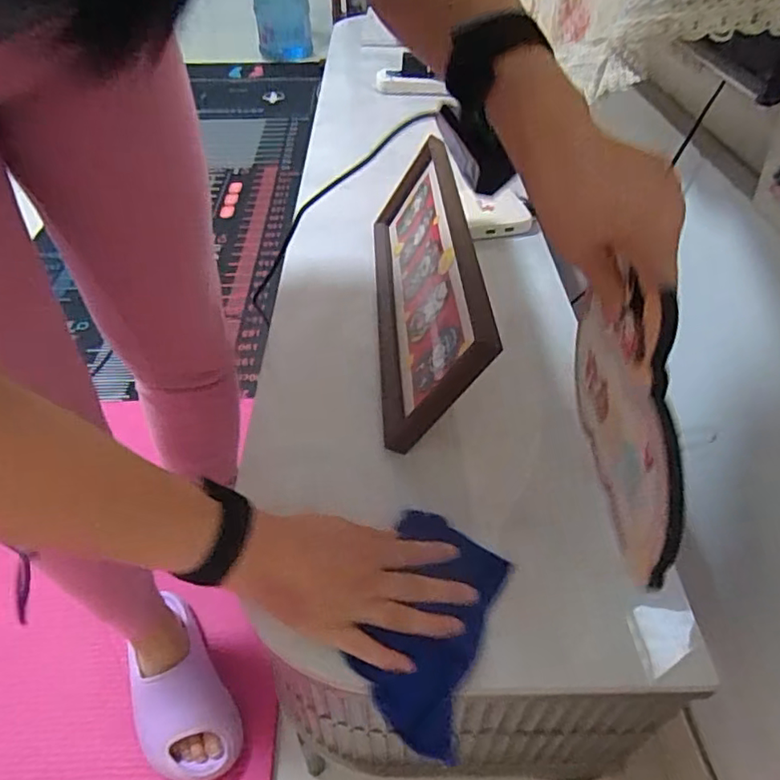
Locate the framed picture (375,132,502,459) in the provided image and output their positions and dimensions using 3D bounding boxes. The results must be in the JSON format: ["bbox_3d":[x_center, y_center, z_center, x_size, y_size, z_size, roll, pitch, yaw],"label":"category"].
[{"bbox_3d":[0.032,-0.134,0.645,0.021,0.152,0.419,20,41,-23],"label":"framed picture"}]

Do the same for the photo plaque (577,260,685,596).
[{"bbox_3d":[0.147,0.004,0.368,0.013,0.156,0.218,2,44,2],"label":"photo plaque"}]

